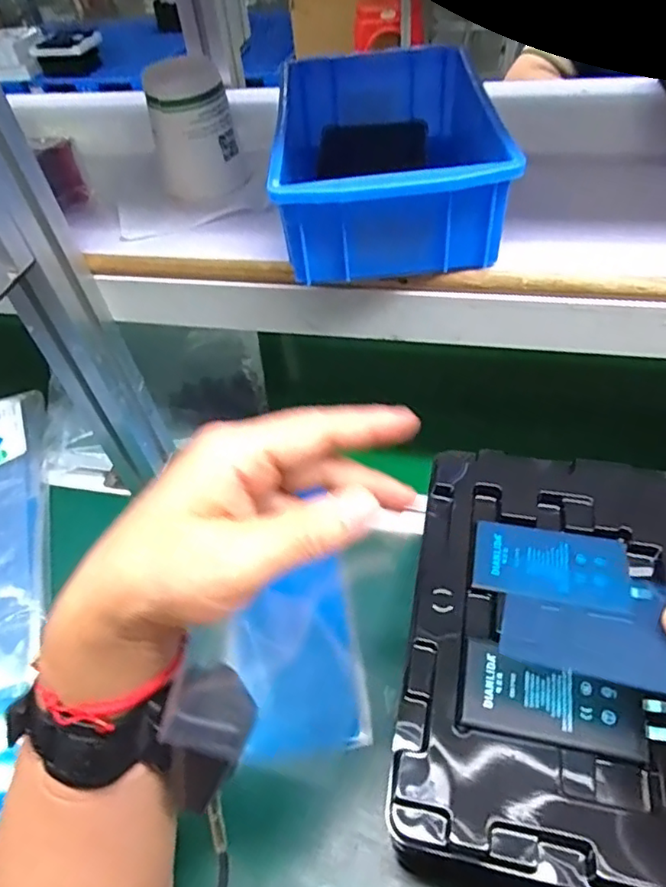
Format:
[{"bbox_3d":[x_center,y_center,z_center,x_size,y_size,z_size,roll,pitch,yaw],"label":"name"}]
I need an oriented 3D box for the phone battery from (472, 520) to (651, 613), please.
[{"bbox_3d":[0.125,0.068,0.333,0.087,0.005,0.044,6,50,12],"label":"phone battery"}]

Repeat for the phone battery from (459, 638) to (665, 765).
[{"bbox_3d":[0.111,0.127,0.287,0.093,0.007,0.041,8,50,14],"label":"phone battery"}]

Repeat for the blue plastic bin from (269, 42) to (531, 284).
[{"bbox_3d":[0.032,-0.186,0.384,0.127,0.064,0.189,-4,48,3],"label":"blue plastic bin"}]

